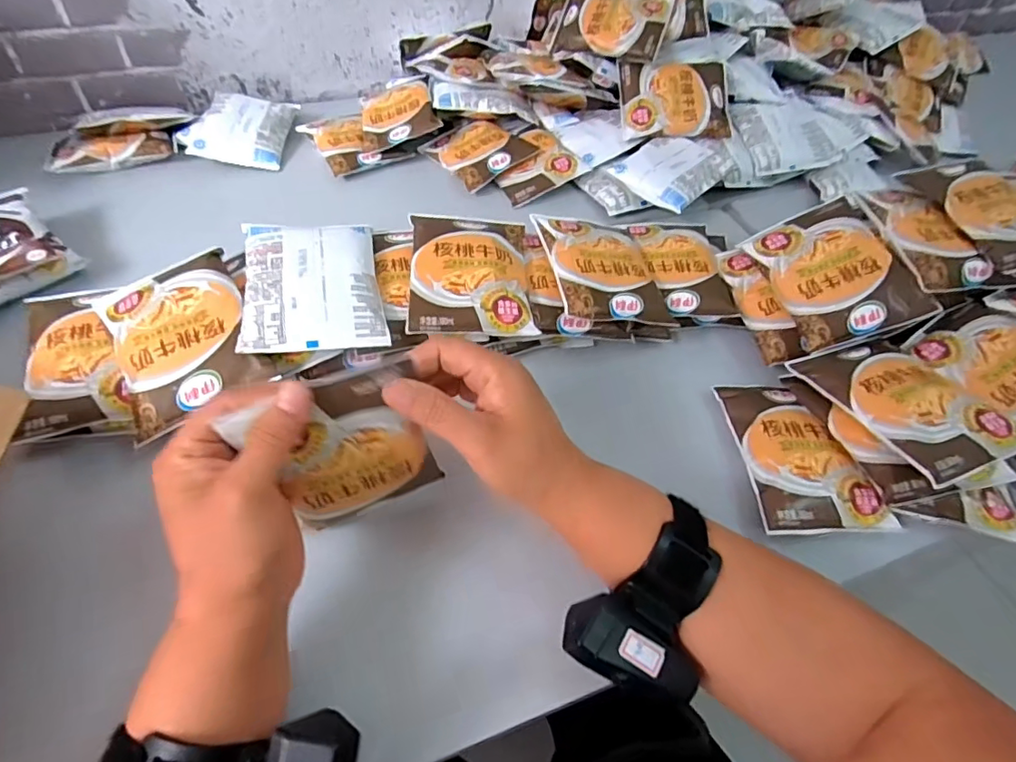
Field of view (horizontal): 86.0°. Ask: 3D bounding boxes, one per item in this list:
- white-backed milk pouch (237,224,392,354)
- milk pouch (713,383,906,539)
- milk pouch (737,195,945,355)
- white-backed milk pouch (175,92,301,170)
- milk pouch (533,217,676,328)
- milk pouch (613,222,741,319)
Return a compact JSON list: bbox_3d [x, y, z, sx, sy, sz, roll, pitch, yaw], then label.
[{"bbox_3d":[-0.146,-0.074,0.410,0.095,0.026,0.117,-8,52,-11],"label":"white-backed milk pouch"},{"bbox_3d":[0.217,0.050,0.412,0.086,0.017,0.129,-2,51,-6],"label":"milk pouch"},{"bbox_3d":[0.282,-0.097,0.466,0.109,0.025,0.129,-20,64,6],"label":"milk pouch"},{"bbox_3d":[-0.332,-0.310,0.666,0.119,0.032,0.121,0,51,-4],"label":"white-backed milk pouch"},{"bbox_3d":[0.083,-0.097,0.471,0.097,0.034,0.117,-8,52,-11],"label":"milk pouch"},{"bbox_3d":[0.161,-0.108,0.510,0.085,0.021,0.117,-4,51,-8],"label":"milk pouch"}]

